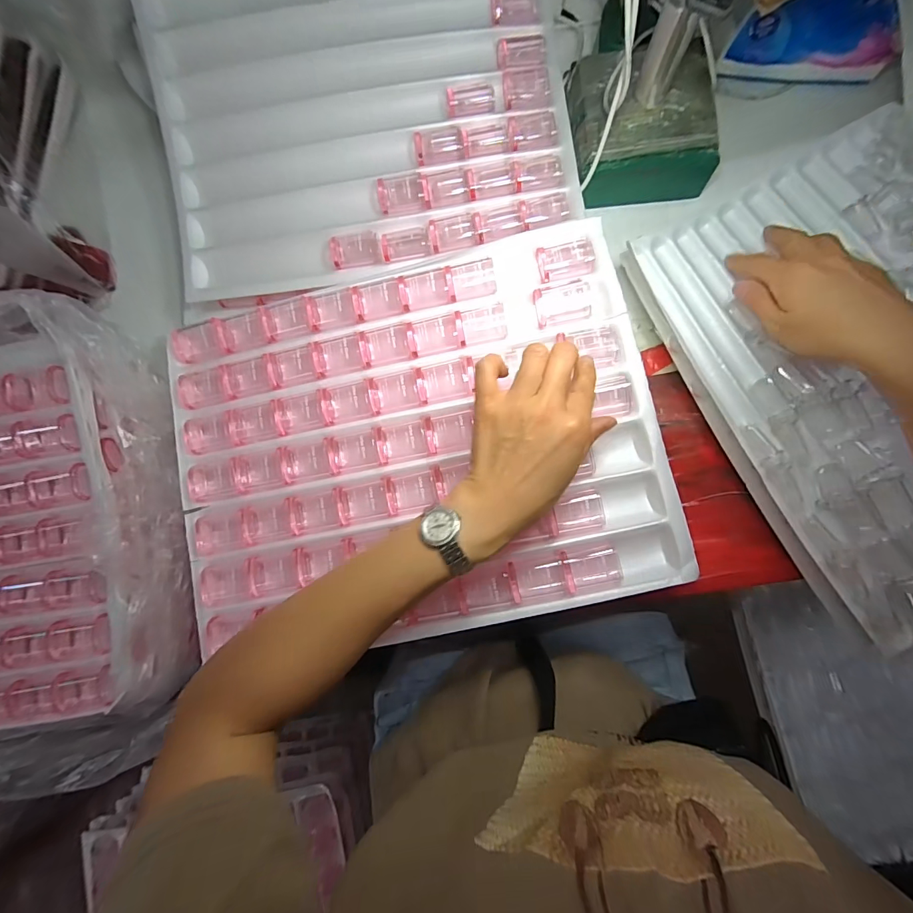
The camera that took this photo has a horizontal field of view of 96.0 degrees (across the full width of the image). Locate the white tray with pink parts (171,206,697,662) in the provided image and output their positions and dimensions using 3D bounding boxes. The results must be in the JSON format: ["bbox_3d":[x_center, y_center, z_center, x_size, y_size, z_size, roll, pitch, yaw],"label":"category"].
[{"bbox_3d":[-0.038,-0.011,0.338,0.385,0.031,0.295,-12,82,0],"label":"white tray with pink parts"}]

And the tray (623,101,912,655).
[{"bbox_3d":[0.359,-0.088,0.340,0.299,0.041,0.377,-28,82,-2],"label":"tray"}]

